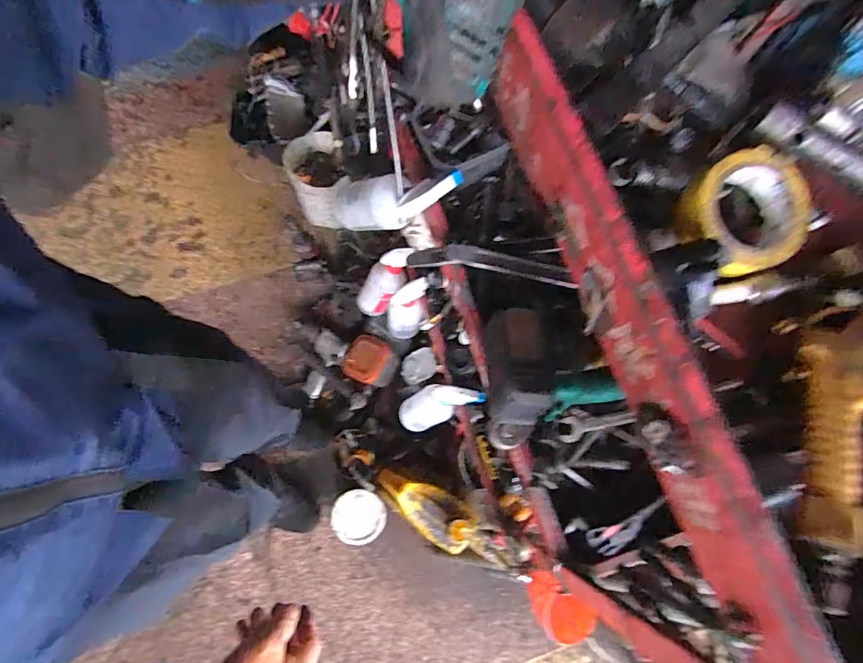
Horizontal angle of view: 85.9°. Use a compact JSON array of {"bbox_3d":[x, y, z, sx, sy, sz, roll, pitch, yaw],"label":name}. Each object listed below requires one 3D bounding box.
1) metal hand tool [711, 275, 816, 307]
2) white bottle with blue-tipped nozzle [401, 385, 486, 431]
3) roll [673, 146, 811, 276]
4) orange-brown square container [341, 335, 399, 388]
[{"bbox_3d":[0.185,-0.023,0.259,0.055,0.010,0.013,-8,75,-6],"label":"metal hand tool"},{"bbox_3d":[0.001,0.143,0.897,0.051,0.228,0.073,-8,73,-42],"label":"white bottle with blue-tipped nozzle"},{"bbox_3d":[0.168,-0.062,0.247,0.066,0.025,0.058,-23,76,-9],"label":"roll"},{"bbox_3d":[-0.161,0.075,1.222,0.128,0.062,0.122,18,87,21],"label":"orange-brown square container"}]

